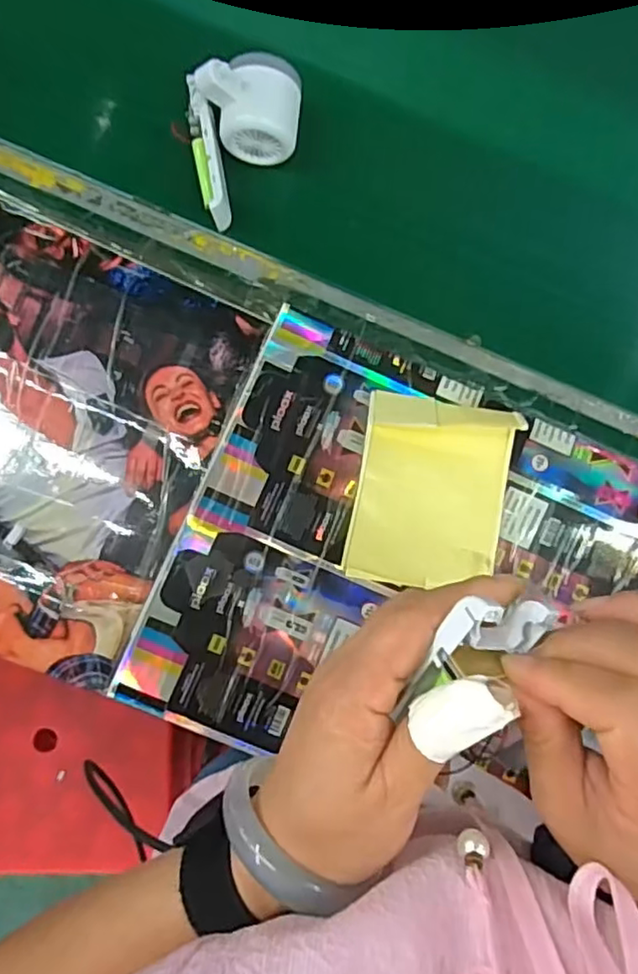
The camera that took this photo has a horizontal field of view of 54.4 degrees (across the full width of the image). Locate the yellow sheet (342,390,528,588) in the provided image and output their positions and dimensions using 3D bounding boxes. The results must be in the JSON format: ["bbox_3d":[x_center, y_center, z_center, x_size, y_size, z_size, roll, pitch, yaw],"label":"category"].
[{"bbox_3d":[0.083,0.005,0.462,0.109,0.029,0.137,10,84,-3],"label":"yellow sheet"}]

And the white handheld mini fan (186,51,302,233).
[{"bbox_3d":[-0.060,-0.269,0.460,0.068,0.062,0.116,44,83,1],"label":"white handheld mini fan"}]

